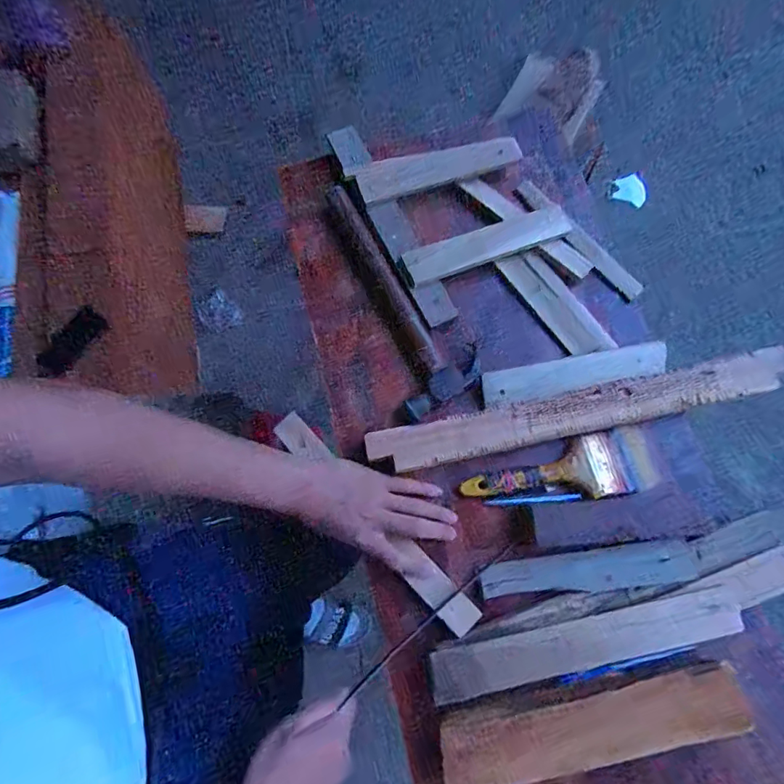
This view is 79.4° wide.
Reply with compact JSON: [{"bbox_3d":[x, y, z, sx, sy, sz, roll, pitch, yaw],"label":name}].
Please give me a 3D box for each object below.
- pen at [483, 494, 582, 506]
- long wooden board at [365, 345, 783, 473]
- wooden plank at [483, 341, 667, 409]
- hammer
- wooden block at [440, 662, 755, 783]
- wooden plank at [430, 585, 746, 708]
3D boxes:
[{"bbox_3d":[0.149,0.115,0.502,0.100,0.008,0.007,-4,73,1],"label":"pen"},{"bbox_3d":[0.201,0.022,0.513,0.453,0.024,0.047,-12,73,-1],"label":"long wooden board"},{"bbox_3d":[0.203,-0.020,0.531,0.203,0.014,0.038,-11,73,-1],"label":"wooden plank"},{"bbox_3d":[0.016,-0.118,0.560,0.104,0.026,0.293,-21,74,-4],"label":"hammer"},{"bbox_3d":[0.180,0.300,0.421,0.272,0.021,0.057,-11,73,-1],"label":"wooden block"},{"bbox_3d":[0.185,0.242,0.453,0.297,0.012,0.044,-12,73,-1],"label":"wooden plank"}]

